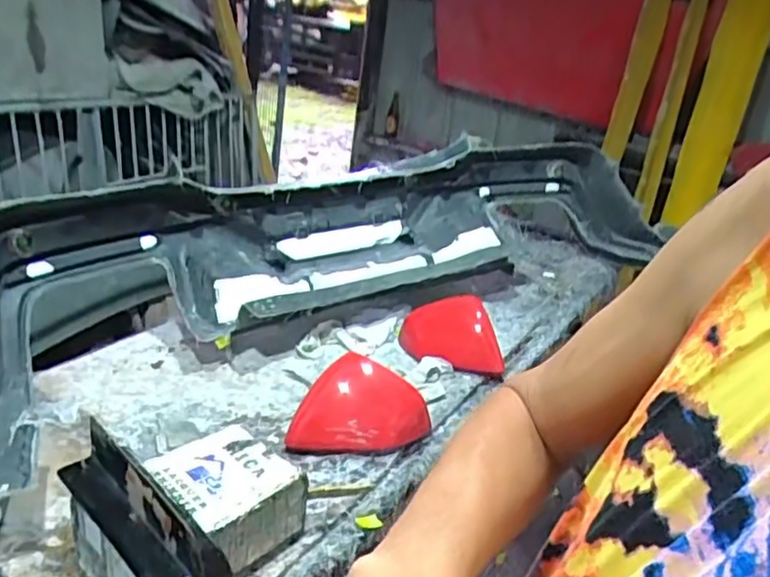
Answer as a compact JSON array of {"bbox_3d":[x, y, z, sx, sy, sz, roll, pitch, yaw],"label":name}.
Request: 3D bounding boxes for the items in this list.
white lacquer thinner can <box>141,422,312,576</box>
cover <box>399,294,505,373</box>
[{"bbox_3d":[-0.213,0.282,0.834,0.164,0.105,0.156,22,25,32],"label":"white lacquer thinner can"},{"bbox_3d":[0.149,0.101,1.310,0.178,0.117,0.151,-2,25,-22],"label":"cover"}]

